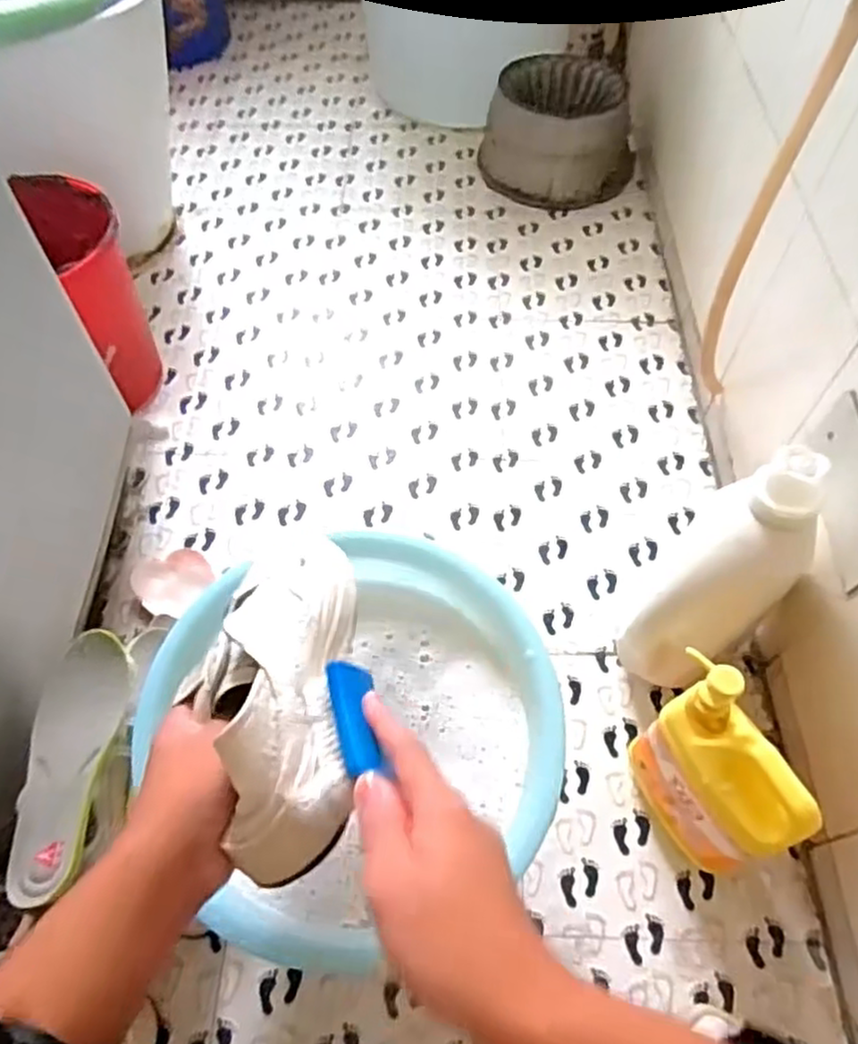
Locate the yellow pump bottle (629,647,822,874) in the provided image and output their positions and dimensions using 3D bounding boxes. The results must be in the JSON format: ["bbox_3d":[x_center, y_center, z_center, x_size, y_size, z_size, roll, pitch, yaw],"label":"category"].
[{"bbox_3d":[0.266,0.245,0.685,0.065,0.258,0.163,-17,61,-11],"label":"yellow pump bottle"}]

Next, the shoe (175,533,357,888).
[{"bbox_3d":[-0.098,0.085,0.430,0.097,0.072,0.223,-4,44,-2],"label":"shoe"}]

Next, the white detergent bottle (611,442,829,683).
[{"bbox_3d":[0.296,0.056,0.691,0.115,0.290,0.097,33,36,18],"label":"white detergent bottle"}]

